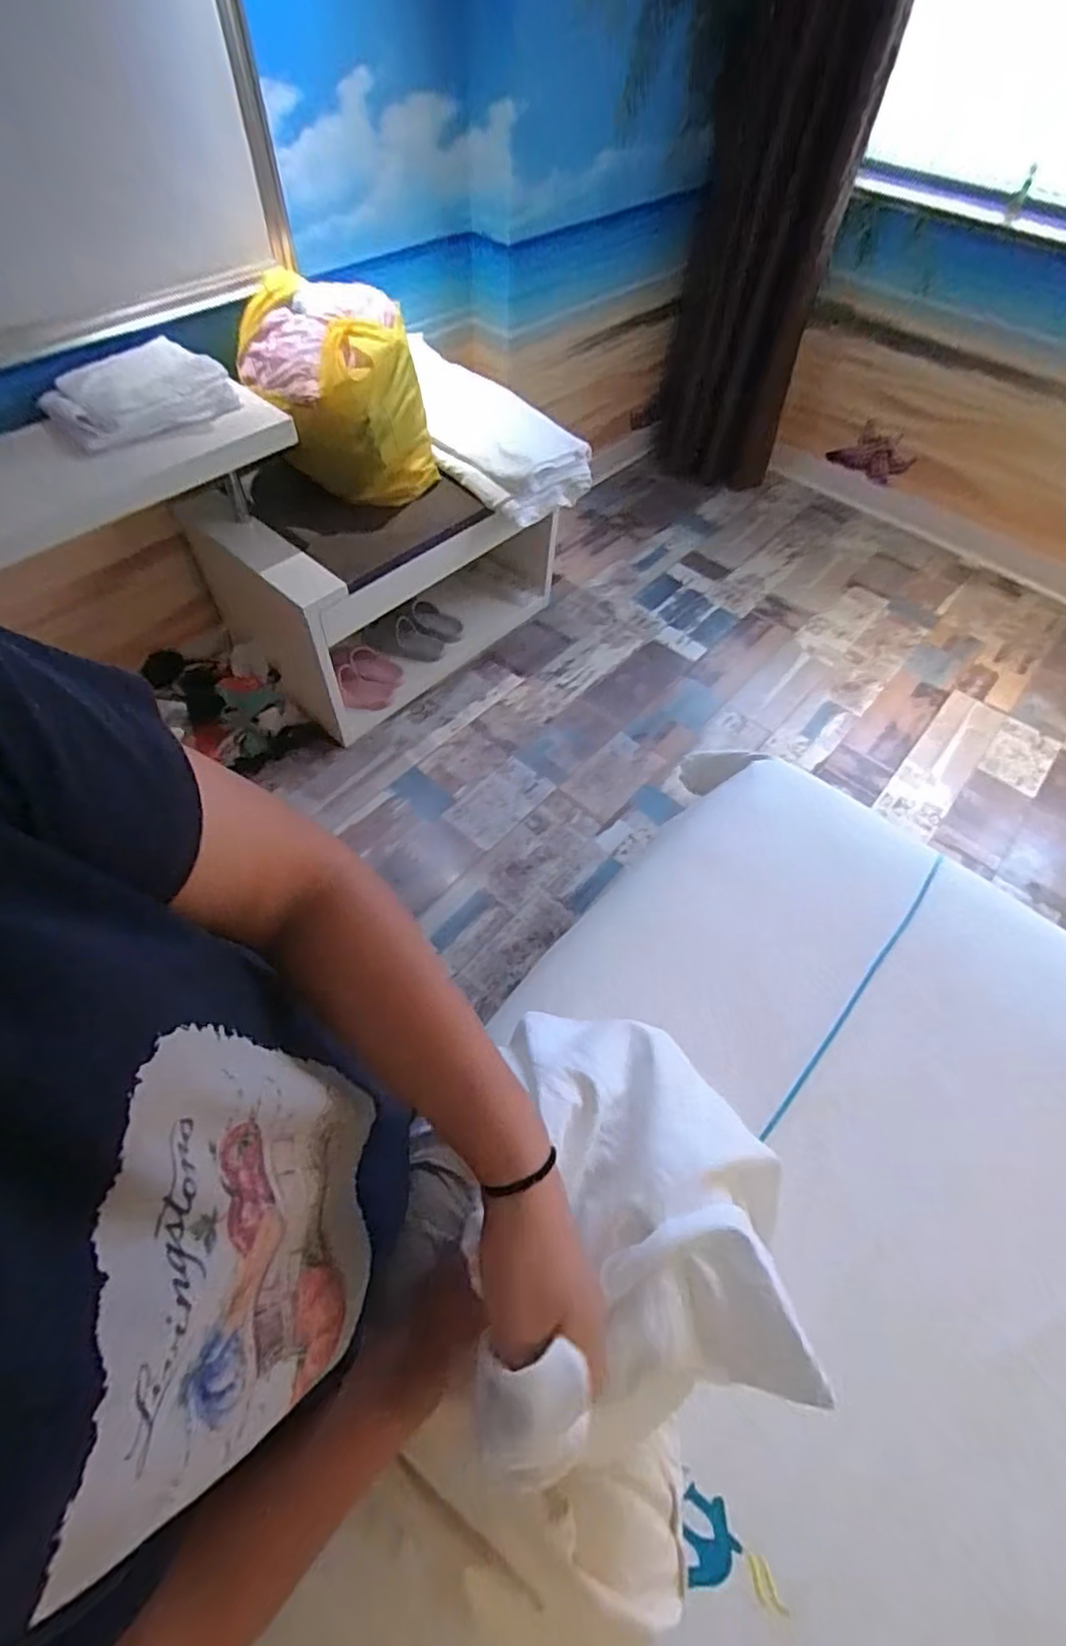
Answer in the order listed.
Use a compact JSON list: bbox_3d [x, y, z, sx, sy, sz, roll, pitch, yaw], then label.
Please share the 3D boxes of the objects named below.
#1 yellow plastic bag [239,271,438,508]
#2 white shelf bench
[{"bbox_3d":[-0.366,-0.803,1.243,0.343,0.358,0.238,-13,60,-11],"label":"yellow plastic bag"},{"bbox_3d":[-0.302,-0.631,1.584,0.877,0.503,0.312,-36,66,-23],"label":"white shelf bench"}]

